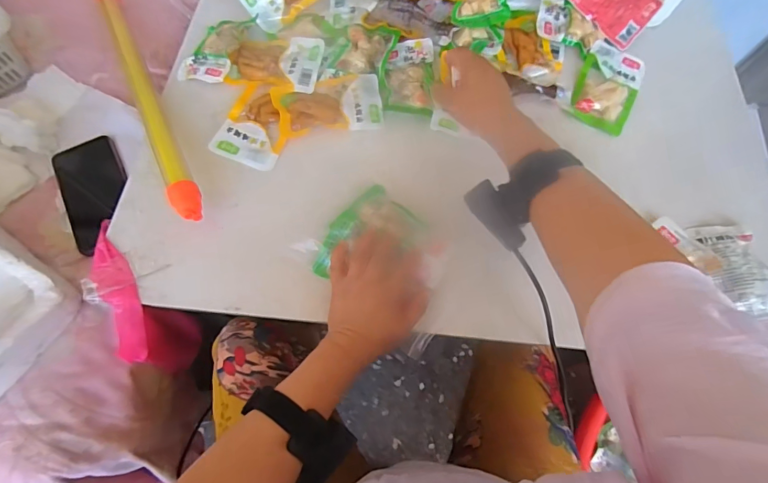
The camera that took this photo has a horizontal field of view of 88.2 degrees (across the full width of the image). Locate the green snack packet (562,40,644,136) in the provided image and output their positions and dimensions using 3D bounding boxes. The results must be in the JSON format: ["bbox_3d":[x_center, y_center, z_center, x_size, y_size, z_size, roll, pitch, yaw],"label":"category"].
[{"bbox_3d":[0.313,-0.217,0.553,0.082,0.011,0.158,29,69,10],"label":"green snack packet"}]

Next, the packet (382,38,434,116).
[{"bbox_3d":[0.034,-0.223,0.531,0.064,0.014,0.119,5,67,0],"label":"packet"}]

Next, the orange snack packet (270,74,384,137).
[{"bbox_3d":[-0.072,-0.179,0.514,0.136,0.013,0.082,-7,68,-5],"label":"orange snack packet"}]

